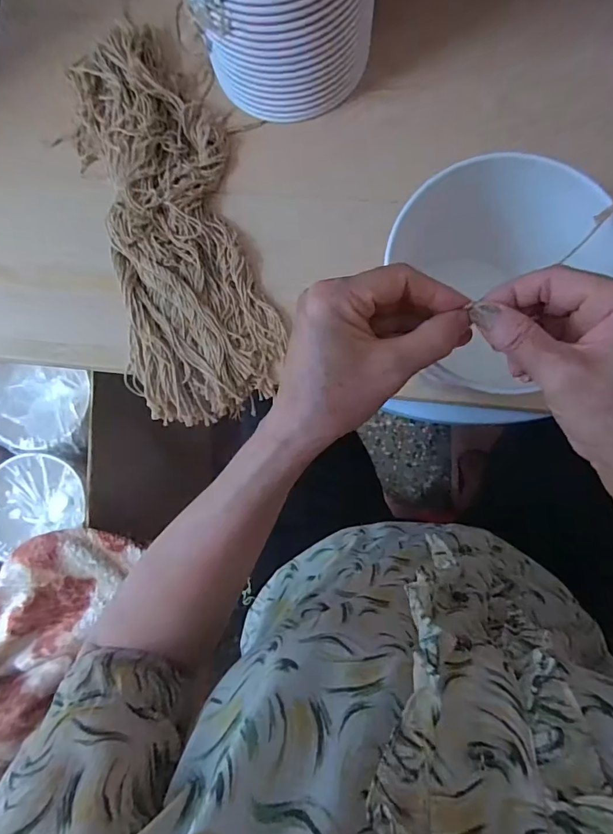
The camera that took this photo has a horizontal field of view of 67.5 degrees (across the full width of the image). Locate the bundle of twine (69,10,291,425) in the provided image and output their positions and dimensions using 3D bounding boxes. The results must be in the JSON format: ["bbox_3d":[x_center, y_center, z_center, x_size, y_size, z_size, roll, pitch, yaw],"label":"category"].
[{"bbox_3d":[-0.136,-0.194,0.458,0.150,0.032,0.394,-16,84,4],"label":"bundle of twine"}]

